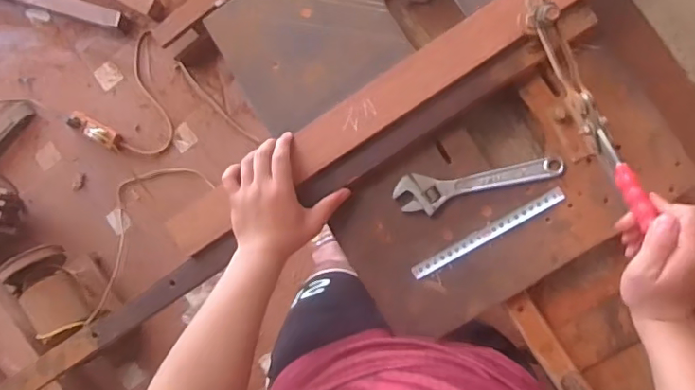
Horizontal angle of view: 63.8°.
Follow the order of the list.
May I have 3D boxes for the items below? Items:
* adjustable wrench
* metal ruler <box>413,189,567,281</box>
[{"bbox_3d":[0.155,-0.010,0.659,0.194,0.016,0.046,-7,86,9],"label":"adjustable wrench"},{"bbox_3d":[0.167,0.046,0.667,0.197,0.004,0.016,-31,90,7],"label":"metal ruler"}]

